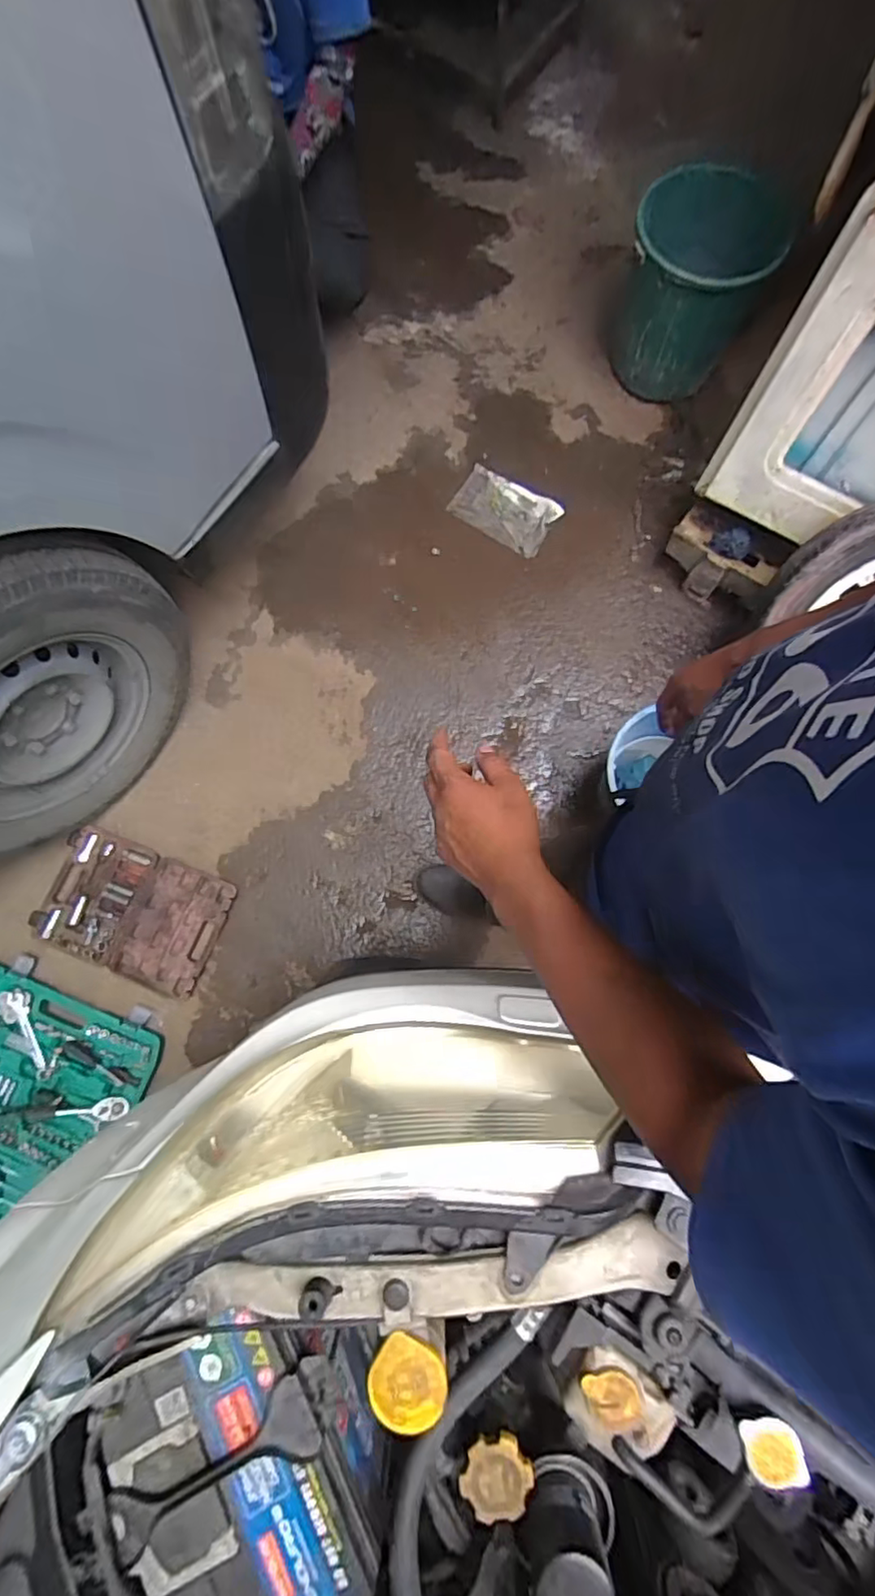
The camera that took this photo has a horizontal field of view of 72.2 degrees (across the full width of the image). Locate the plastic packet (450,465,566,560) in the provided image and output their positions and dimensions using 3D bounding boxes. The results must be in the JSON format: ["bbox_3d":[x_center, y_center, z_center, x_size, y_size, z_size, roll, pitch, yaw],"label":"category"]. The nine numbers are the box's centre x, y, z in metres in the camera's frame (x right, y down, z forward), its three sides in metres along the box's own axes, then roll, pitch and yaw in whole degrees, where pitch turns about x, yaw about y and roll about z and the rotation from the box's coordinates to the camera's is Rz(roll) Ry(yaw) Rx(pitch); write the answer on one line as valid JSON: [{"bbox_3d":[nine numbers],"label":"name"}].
[{"bbox_3d":[0.185,-0.801,1.653,0.283,0.021,0.174,31,80,6],"label":"plastic packet"}]

